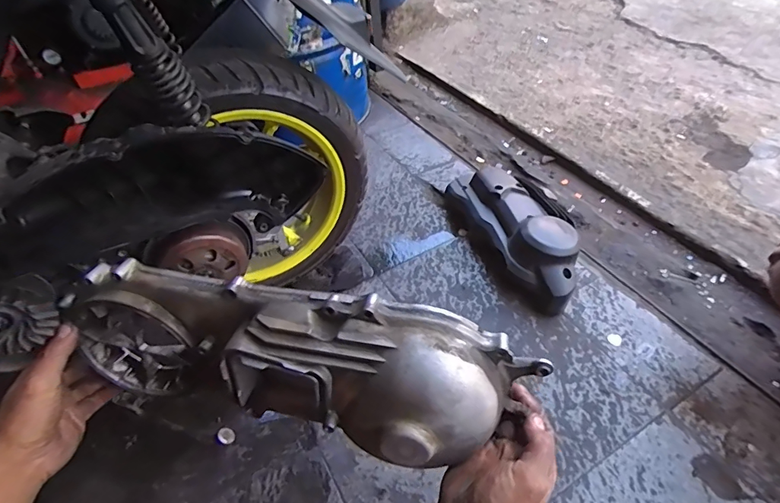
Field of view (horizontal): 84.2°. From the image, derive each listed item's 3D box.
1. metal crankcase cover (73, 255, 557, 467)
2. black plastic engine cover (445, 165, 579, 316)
[{"bbox_3d":[-0.094,0.106,0.397,0.423,0.150,0.098,7,48,13],"label":"metal crankcase cover"},{"bbox_3d":[0.322,-0.065,1.098,0.182,0.128,0.465,-17,49,-12],"label":"black plastic engine cover"}]

